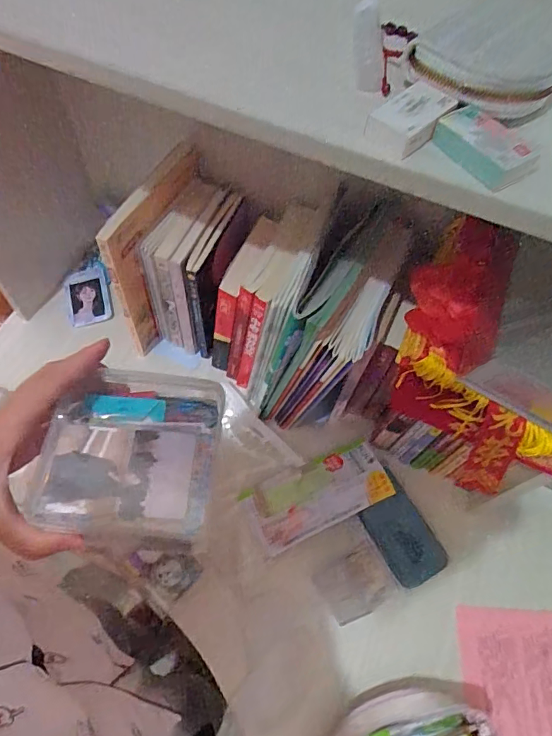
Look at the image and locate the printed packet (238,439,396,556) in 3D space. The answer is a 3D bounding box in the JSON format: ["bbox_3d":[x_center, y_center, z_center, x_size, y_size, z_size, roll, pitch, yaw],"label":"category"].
[{"bbox_3d":[0.058,0.171,0.654,0.186,0.005,0.092,-24,61,-6],"label":"printed packet"}]

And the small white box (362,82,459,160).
[{"bbox_3d":[0.082,-0.155,0.296,0.034,0.018,0.050,41,66,18],"label":"small white box"}]

